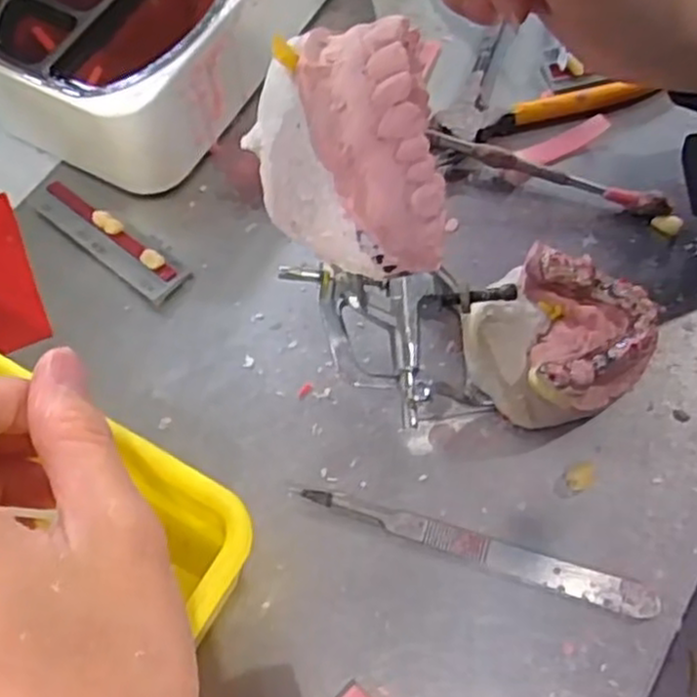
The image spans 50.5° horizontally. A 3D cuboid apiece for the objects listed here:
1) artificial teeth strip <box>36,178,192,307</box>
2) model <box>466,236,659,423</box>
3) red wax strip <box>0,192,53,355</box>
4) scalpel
[{"bbox_3d":[-0.106,-0.048,0.324,0.079,0.012,0.019,35,71,15],"label":"artificial teeth strip"},{"bbox_3d":[0.081,-0.004,0.286,0.061,0.034,0.068,38,72,16],"label":"model"},{"bbox_3d":[-0.155,-0.036,0.327,0.027,0.004,0.082,-22,67,-9],"label":"red wax strip"},{"bbox_3d":[0.046,0.072,0.267,0.131,0.006,0.011,15,67,8],"label":"scalpel"}]

